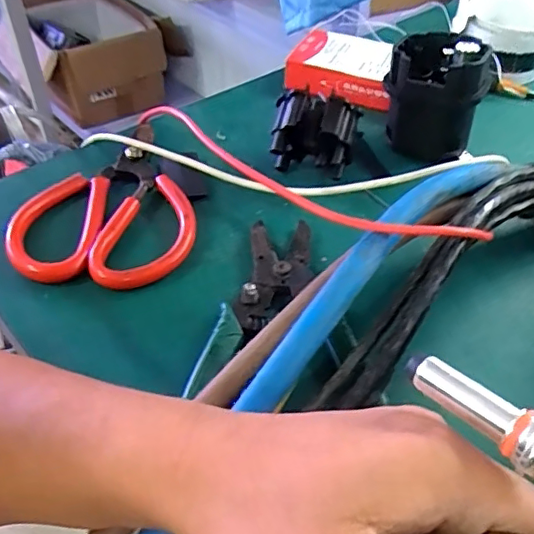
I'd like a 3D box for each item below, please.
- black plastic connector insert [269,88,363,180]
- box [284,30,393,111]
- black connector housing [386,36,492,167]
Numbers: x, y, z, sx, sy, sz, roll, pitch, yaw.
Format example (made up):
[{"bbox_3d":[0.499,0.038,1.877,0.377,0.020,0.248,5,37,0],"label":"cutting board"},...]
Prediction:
[{"bbox_3d":[0.033,-0.092,0.399,0.059,0.054,0.040,14,46,12],"label":"black plastic connector insert"},{"bbox_3d":[0.069,-0.176,0.505,0.094,0.033,0.072,18,47,16],"label":"box"},{"bbox_3d":[0.127,-0.132,0.429,0.071,0.078,0.069,14,46,12],"label":"black connector housing"}]

